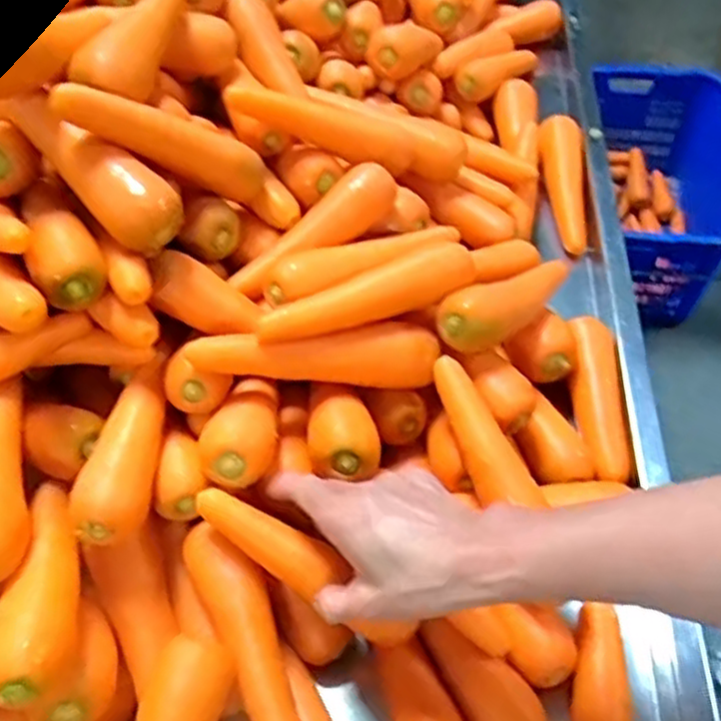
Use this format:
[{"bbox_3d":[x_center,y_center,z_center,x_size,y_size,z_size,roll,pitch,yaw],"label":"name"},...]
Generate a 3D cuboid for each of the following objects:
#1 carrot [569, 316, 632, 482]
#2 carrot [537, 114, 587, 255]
[{"bbox_3d":[0.194,0.025,0.589,0.039,0.028,0.148,1,53,6],"label":"carrot"},{"bbox_3d":[0.217,-0.183,0.760,0.048,0.033,0.164,-5,74,1],"label":"carrot"}]

